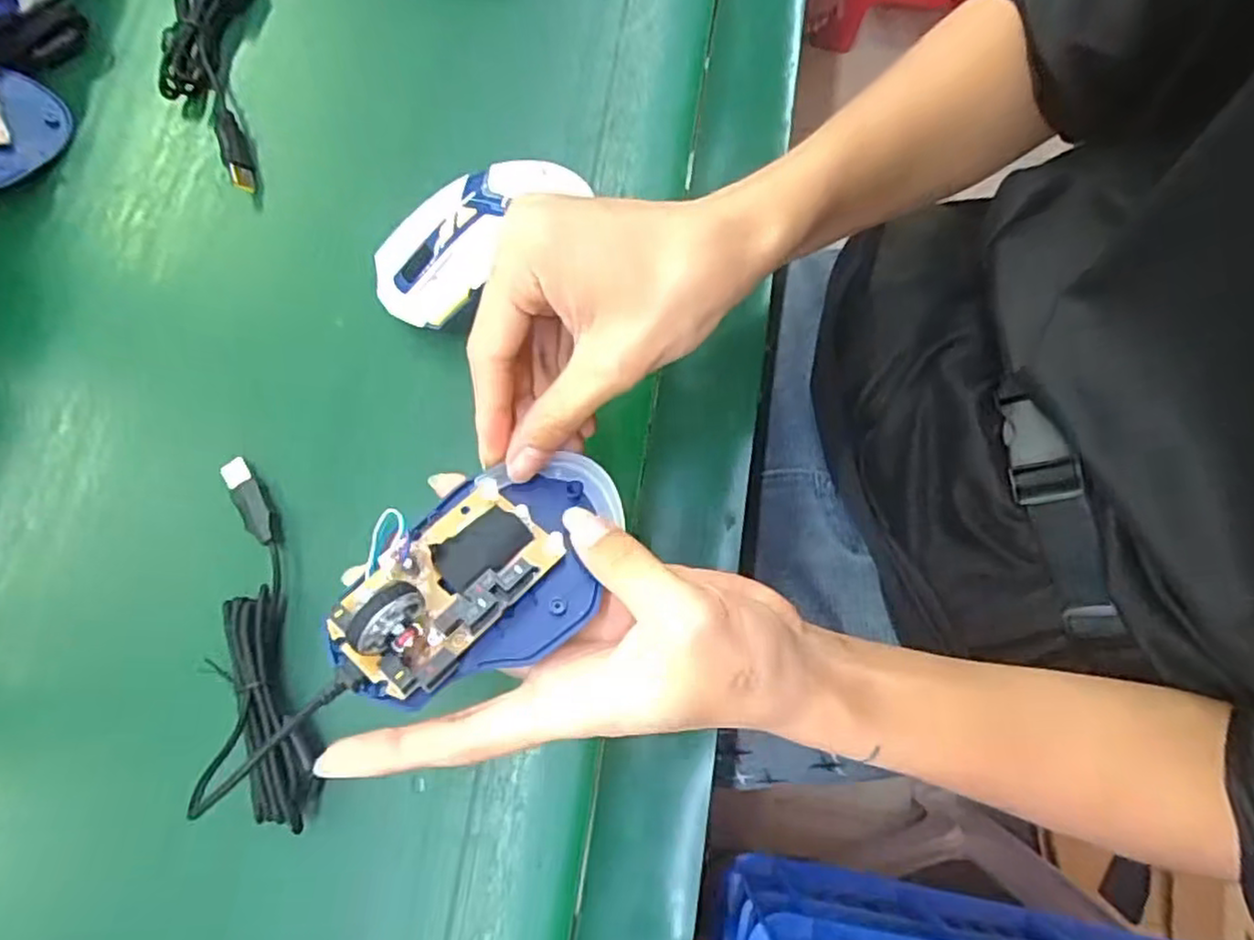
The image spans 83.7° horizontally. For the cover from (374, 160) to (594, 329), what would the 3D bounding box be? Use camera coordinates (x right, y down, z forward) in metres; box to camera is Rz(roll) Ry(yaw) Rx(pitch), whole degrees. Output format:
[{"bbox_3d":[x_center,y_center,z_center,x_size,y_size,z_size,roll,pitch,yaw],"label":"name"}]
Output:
[{"bbox_3d":[-0.073,-0.119,0.359,0.118,0.040,0.055,-35,78,-8],"label":"cover"}]

